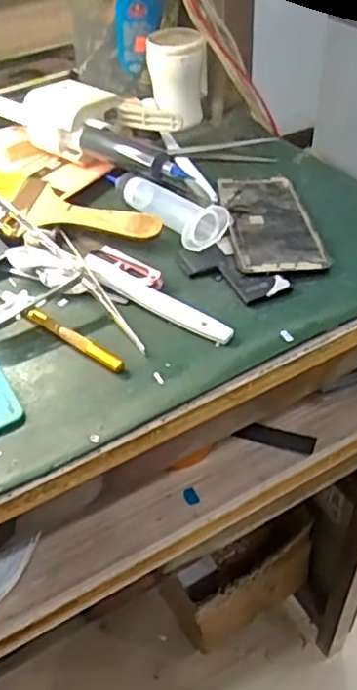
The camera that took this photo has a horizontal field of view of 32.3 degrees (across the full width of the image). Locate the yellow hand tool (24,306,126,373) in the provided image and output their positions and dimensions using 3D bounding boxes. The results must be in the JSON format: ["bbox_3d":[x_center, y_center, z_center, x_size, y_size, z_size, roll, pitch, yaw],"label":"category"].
[{"bbox_3d":[-0.068,-0.004,0.404,0.082,0.007,0.011,27,52,28],"label":"yellow hand tool"}]

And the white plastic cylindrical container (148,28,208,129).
[{"bbox_3d":[-0.001,-0.261,0.603,0.055,0.073,0.047,-2,45,1],"label":"white plastic cylindrical container"}]

